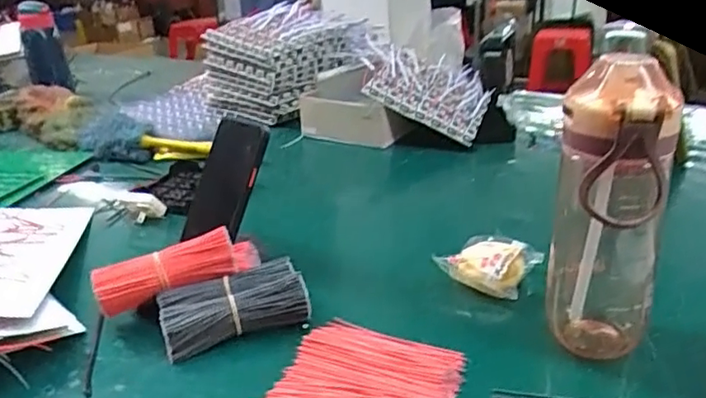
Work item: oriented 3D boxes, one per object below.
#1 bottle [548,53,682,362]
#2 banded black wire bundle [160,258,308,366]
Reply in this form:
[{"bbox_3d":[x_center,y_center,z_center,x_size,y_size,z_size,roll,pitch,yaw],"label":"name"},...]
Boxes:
[{"bbox_3d":[0.178,0.013,0.418,0.069,0.217,0.061,6,25,22],"label":"bottle"},{"bbox_3d":[-0.099,0.092,0.505,0.123,0.036,0.070,-12,24,-19],"label":"banded black wire bundle"}]

